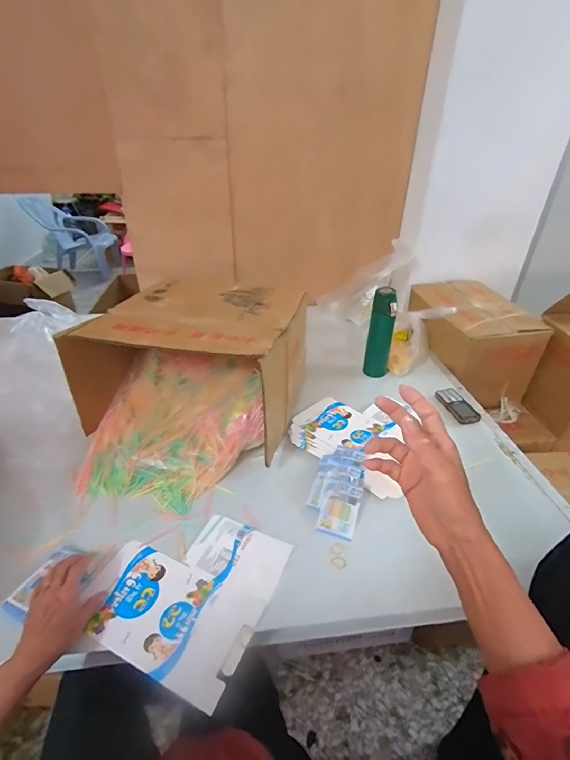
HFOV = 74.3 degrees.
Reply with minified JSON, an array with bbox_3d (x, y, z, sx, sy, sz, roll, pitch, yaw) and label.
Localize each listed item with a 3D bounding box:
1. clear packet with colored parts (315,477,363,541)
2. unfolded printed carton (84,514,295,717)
[{"bbox_3d":[0.097,0.229,0.671,0.064,0.007,0.099,14,59,15],"label":"clear packet with colored parts"},{"bbox_3d":[-0.149,0.310,0.579,0.249,0.011,0.235,16,37,20],"label":"unfolded printed carton"}]

